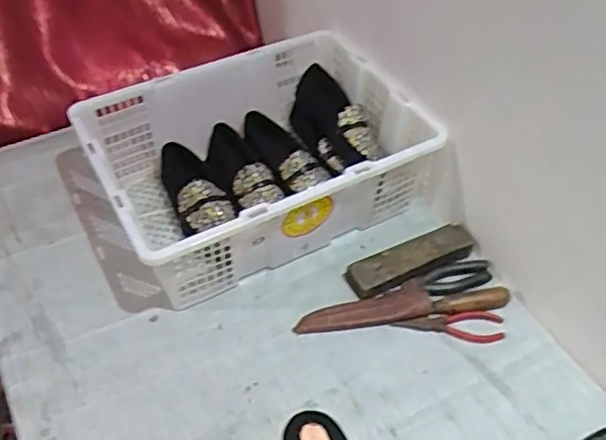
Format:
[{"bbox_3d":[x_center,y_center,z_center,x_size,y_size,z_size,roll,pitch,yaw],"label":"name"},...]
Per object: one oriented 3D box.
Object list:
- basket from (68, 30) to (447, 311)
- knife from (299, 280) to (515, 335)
[{"bbox_3d":[-0.065,-0.097,0.985,0.469,0.162,0.351,-22,51,-19],"label":"basket"},{"bbox_3d":[0.140,0.119,0.883,0.297,0.019,0.053,-6,48,-6],"label":"knife"}]

